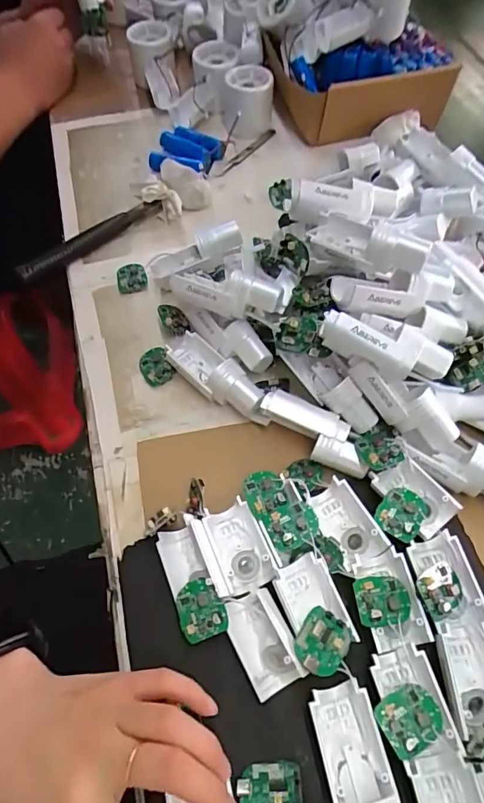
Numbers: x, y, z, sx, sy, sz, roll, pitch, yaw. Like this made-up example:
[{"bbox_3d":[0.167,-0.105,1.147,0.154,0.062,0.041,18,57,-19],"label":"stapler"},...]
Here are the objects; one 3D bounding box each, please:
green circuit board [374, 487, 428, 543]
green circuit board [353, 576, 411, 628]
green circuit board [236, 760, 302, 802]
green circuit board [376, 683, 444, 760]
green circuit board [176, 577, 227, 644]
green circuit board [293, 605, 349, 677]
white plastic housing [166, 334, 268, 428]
[{"bbox_3d":[0.111,0.077,0.322,0.028,0.012,0.037,37,67,18],"label":"green circuit board"},{"bbox_3d":[0.088,0.124,0.291,0.033,0.006,0.027,-5,61,-3],"label":"green circuit board"},{"bbox_3d":[0.015,0.212,0.256,0.034,0.005,0.027,-8,17,-4],"label":"green circuit board"},{"bbox_3d":[0.094,0.177,0.261,0.034,0.008,0.028,-24,64,-13],"label":"green circuit board"},{"bbox_3d":[-0.026,0.131,0.293,0.028,0.008,0.034,-21,70,-7],"label":"green circuit board"},{"bbox_3d":[0.047,0.142,0.275,0.028,0.004,0.034,35,56,12],"label":"green circuit board"},{"bbox_3d":[-0.021,-0.018,0.388,0.103,0.038,0.032,41,68,20],"label":"white plastic housing"}]

